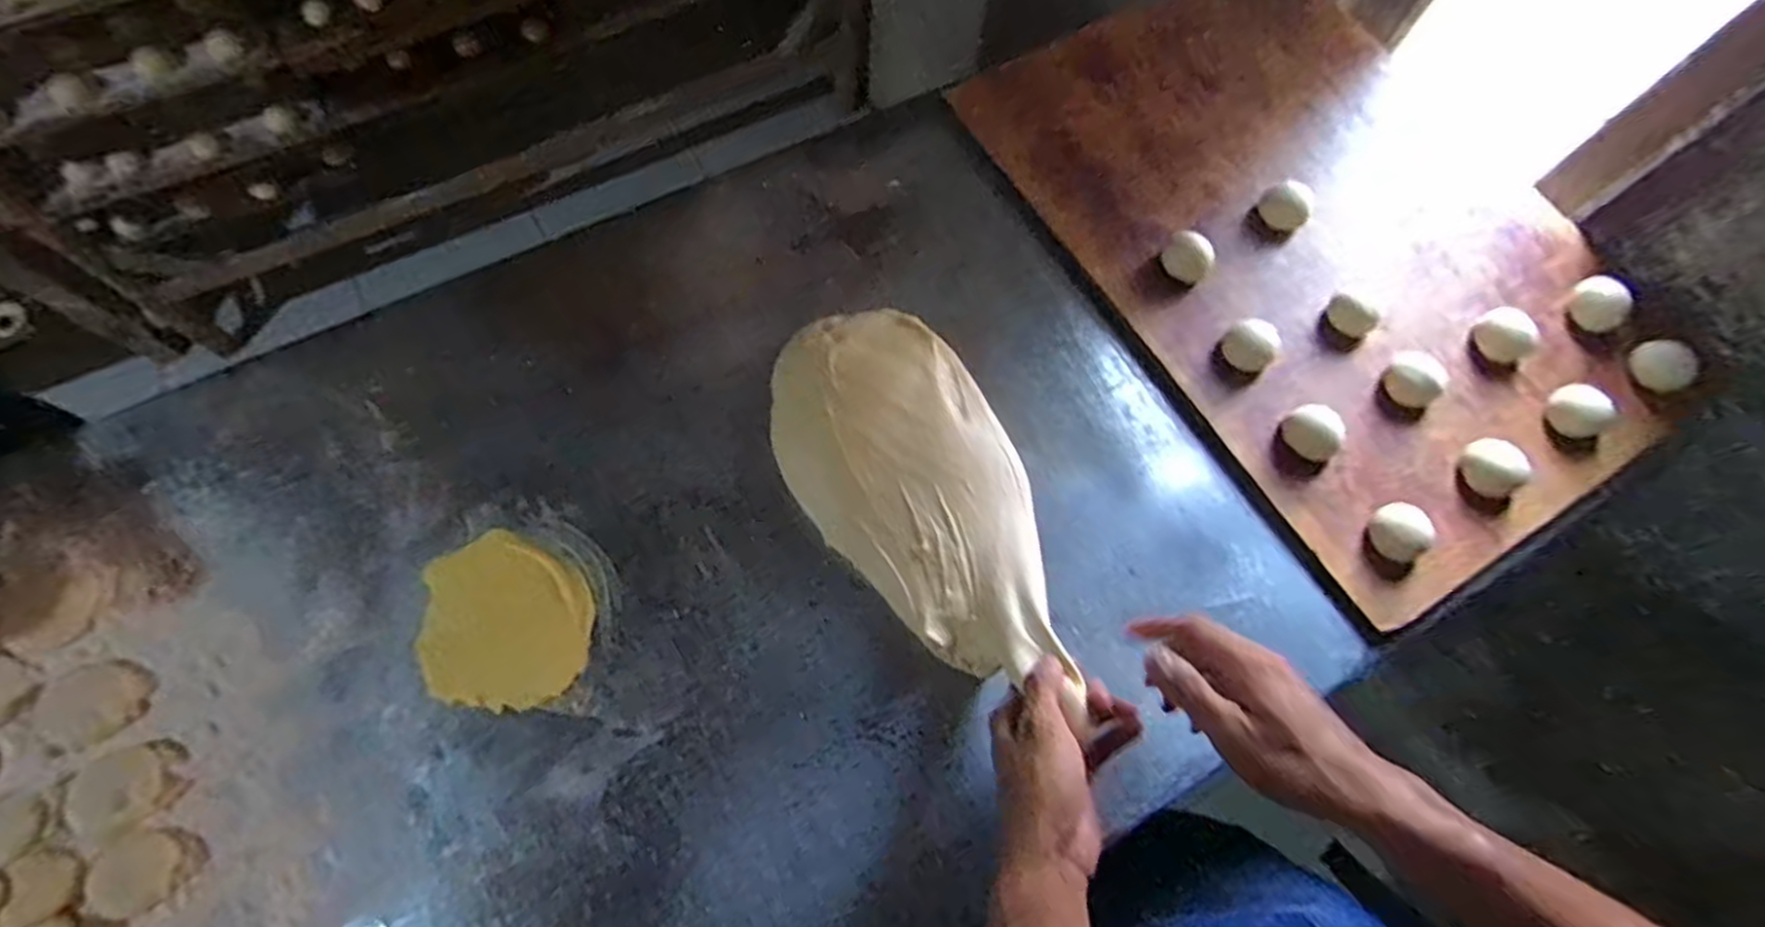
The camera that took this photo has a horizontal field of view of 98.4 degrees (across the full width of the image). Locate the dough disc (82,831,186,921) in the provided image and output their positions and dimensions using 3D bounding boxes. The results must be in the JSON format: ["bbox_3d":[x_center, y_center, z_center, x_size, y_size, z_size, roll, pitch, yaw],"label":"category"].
[{"bbox_3d":[-0.461,0.253,0.467,0.046,0.004,0.046,1,69,-2],"label":"dough disc"}]

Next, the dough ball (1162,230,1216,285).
[{"bbox_3d":[0.259,-0.172,0.650,0.039,0.031,0.039,1,69,-2],"label":"dough ball"}]

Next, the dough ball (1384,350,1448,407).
[{"bbox_3d":[0.430,-0.068,0.615,0.036,0.023,0.042,-37,75,-15],"label":"dough ball"}]

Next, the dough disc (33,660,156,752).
[{"bbox_3d":[-0.520,0.158,0.500,0.067,0.004,0.054,-8,69,-6],"label":"dough disc"}]

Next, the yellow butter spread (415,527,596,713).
[{"bbox_3d":[-0.262,0.108,0.533,0.116,0.009,0.116,2,69,-2],"label":"yellow butter spread"}]

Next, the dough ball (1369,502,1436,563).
[{"bbox_3d":[0.385,0.051,0.567,0.033,0.025,0.041,-21,71,-10],"label":"dough ball"}]

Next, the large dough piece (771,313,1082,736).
[{"bbox_3d":[0.024,0.006,0.553,0.167,0.059,0.289,-26,72,-12],"label":"large dough piece"}]

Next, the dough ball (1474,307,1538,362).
[{"bbox_3d":[0.520,-0.107,0.635,0.040,0.029,0.042,1,69,-2],"label":"dough ball"}]

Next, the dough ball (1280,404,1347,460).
[{"bbox_3d":[0.337,-0.025,0.592,0.034,0.021,0.044,-32,74,-14],"label":"dough ball"}]

